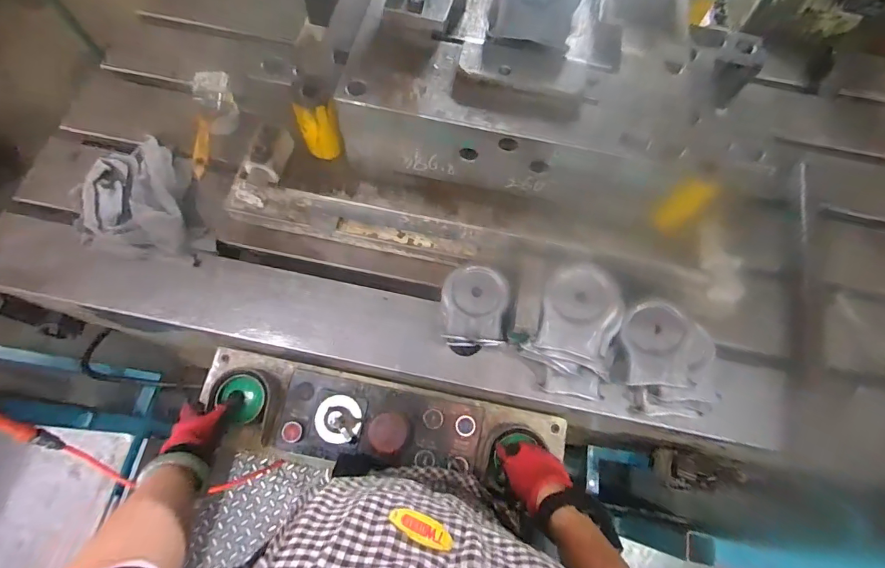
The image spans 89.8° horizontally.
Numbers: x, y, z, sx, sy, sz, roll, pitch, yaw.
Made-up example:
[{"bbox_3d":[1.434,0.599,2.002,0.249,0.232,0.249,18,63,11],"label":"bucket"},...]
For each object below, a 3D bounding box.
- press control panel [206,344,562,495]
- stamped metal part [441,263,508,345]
[{"bbox_3d":[-0.088,0.205,0.655,0.532,0.080,0.135,9,68,-1],"label":"press control panel"},{"bbox_3d":[0.046,0.030,0.640,0.090,0.032,0.110,4,68,-1],"label":"stamped metal part"}]

